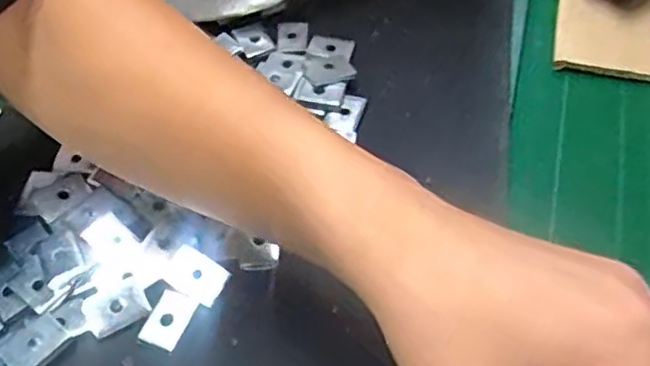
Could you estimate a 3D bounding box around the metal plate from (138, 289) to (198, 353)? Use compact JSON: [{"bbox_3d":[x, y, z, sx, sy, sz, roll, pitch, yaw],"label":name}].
[{"bbox_3d":[-0.074,0.065,0.317,0.018,0.004,0.026,23,69,10],"label":"metal plate"}]

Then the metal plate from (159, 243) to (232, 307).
[{"bbox_3d":[-0.063,0.045,0.328,0.030,0.004,0.022,29,68,12],"label":"metal plate"}]

